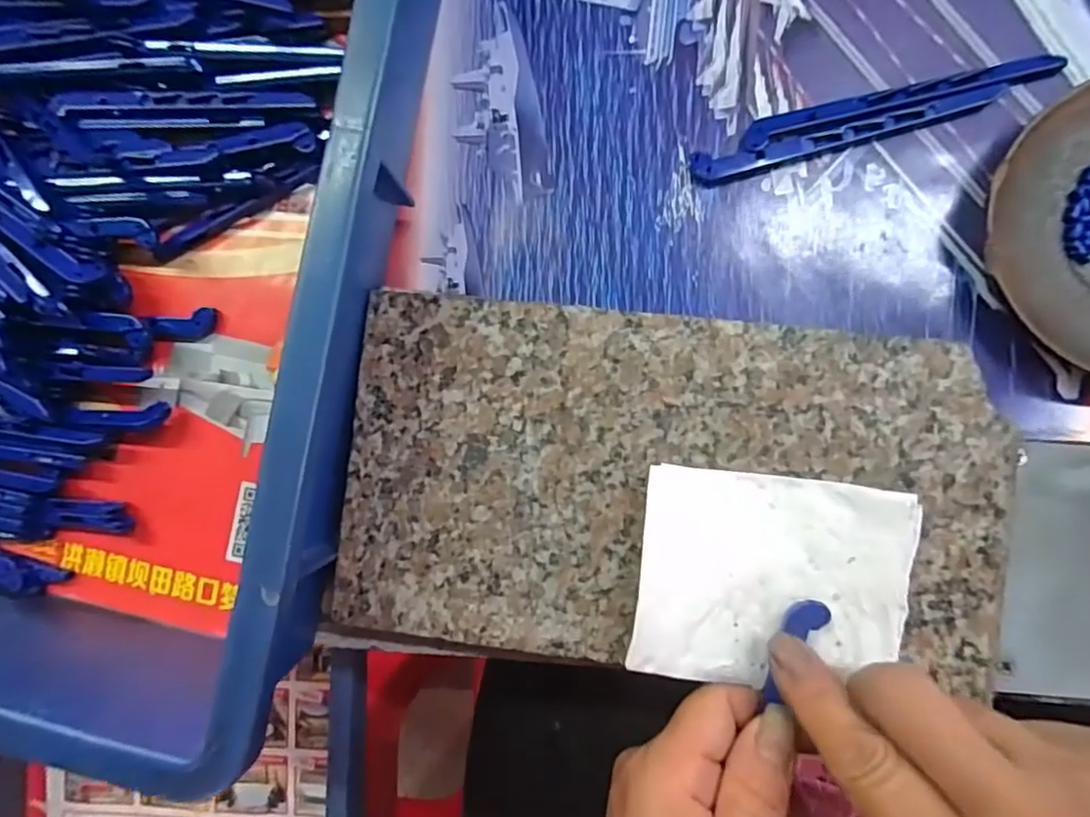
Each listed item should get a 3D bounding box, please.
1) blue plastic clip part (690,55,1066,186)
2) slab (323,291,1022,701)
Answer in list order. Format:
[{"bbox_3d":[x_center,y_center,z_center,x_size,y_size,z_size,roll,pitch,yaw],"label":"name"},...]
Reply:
[{"bbox_3d":[0.129,-0.117,0.241,0.139,0.008,0.018,-14,86,5],"label":"blue plastic clip part"},{"bbox_3d":[0.044,0.032,0.235,0.239,0.023,0.130,7,88,6],"label":"slab"}]

